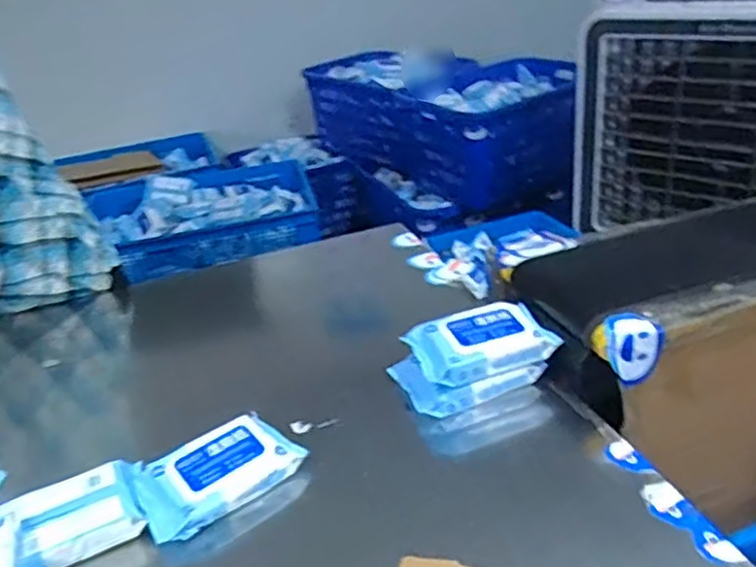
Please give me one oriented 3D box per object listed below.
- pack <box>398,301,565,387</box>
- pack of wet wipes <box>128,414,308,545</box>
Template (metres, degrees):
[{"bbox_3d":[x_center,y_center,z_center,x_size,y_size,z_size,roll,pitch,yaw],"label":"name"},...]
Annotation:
[{"bbox_3d":[0.131,0.071,0.850,0.180,0.040,0.109,-14,30,-15],"label":"pack"},{"bbox_3d":[-0.176,0.205,0.736,0.175,0.032,0.110,-22,32,-26],"label":"pack of wet wipes"}]

